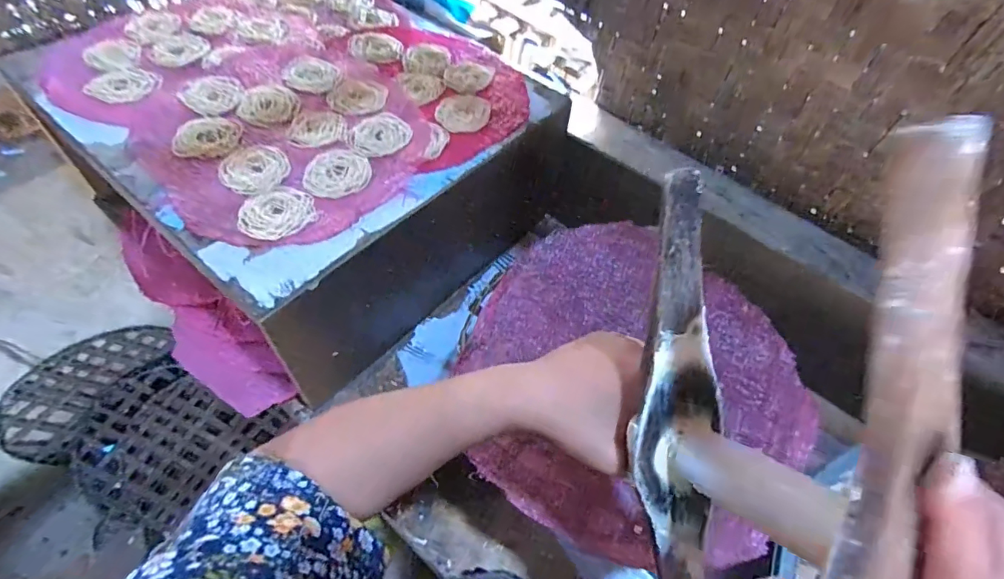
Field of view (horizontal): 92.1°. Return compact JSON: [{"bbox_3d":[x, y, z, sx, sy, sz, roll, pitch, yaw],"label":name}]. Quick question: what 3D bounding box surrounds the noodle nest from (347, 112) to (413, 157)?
[{"bbox_3d":[-0.158,-0.198,0.623,0.076,0.011,0.062,-34,64,-27],"label":"noodle nest"}]

